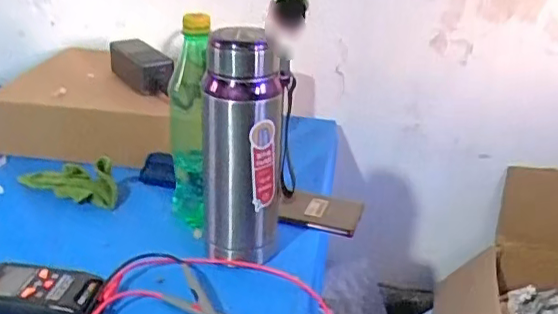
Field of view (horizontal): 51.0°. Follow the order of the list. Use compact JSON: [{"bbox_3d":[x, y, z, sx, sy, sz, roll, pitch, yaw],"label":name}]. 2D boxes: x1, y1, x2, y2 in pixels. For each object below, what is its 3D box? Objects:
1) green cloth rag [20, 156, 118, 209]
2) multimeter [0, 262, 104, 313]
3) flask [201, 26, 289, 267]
[{"bbox_3d":[-0.263,0.022,0.727,0.142,0.057,0.015,10,1,21],"label":"green cloth rag"},{"bbox_3d":[-0.224,0.125,0.543,0.116,0.029,0.055,6,25,11],"label":"multimeter"},{"bbox_3d":[-0.036,-0.006,0.594,0.078,0.235,0.065,0,25,-2],"label":"flask"}]

